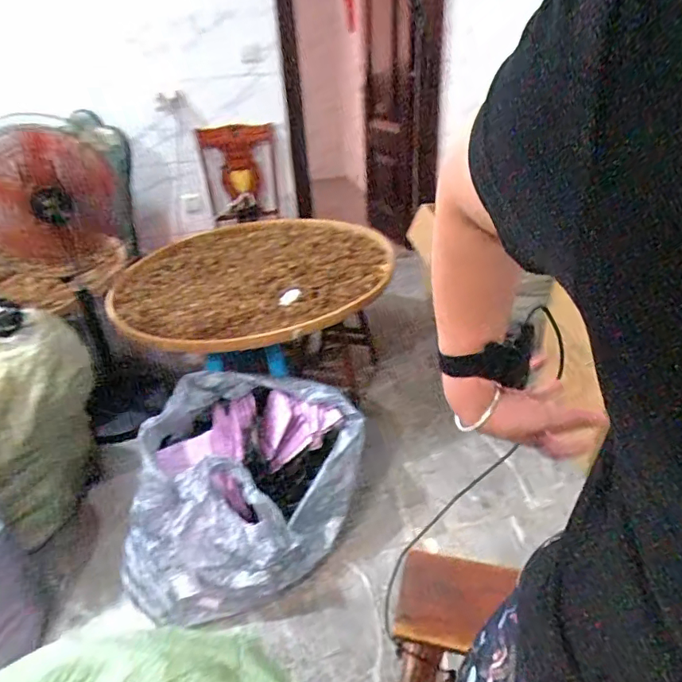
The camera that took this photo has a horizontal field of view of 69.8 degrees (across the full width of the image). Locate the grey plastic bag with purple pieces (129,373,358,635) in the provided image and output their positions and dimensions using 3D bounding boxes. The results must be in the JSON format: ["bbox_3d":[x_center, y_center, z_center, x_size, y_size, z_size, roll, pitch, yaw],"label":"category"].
[{"bbox_3d":[-0.261,0.398,1.426,0.643,0.334,0.625,-4,31,1],"label":"grey plastic bag with purple pieces"}]

